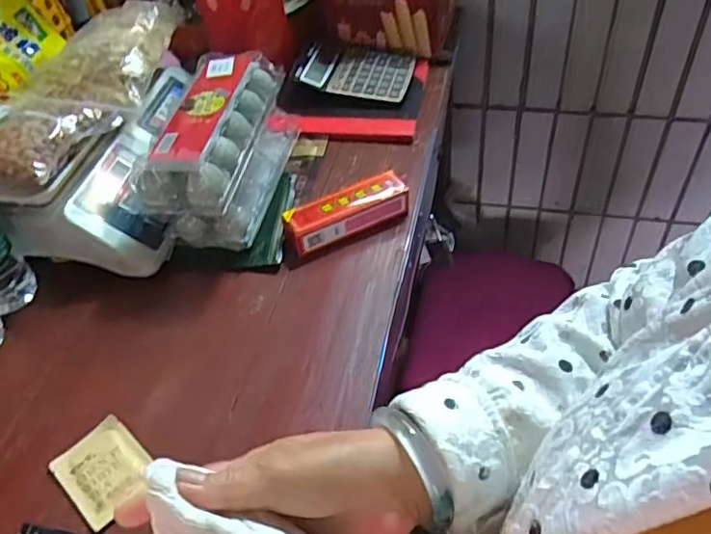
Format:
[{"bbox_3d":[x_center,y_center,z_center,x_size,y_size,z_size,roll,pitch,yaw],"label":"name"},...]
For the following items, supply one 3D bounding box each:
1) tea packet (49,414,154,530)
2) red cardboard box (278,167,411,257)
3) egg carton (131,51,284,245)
[{"bbox_3d":[-0.204,0.164,0.483,0.076,0.008,0.062,30,56,31],"label":"tea packet"},{"bbox_3d":[-0.007,-0.059,0.636,0.130,0.044,0.039,-22,47,-14],"label":"red cardboard box"},{"bbox_3d":[-0.143,-0.131,0.631,0.084,0.105,0.214,8,60,15],"label":"egg carton"}]

